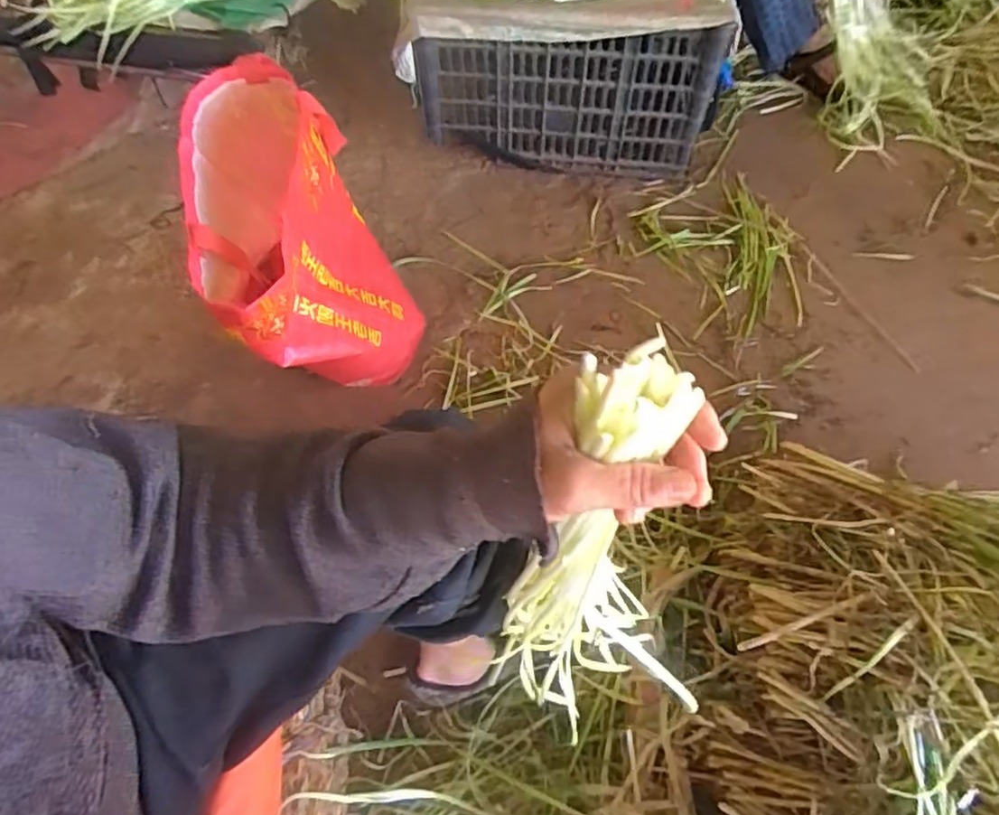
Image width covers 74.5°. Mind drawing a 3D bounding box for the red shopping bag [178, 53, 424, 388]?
[{"bbox_3d":[-0.238,-0.196,0.831,0.226,0.305,0.311,-17,62,-10],"label":"red shopping bag"}]

